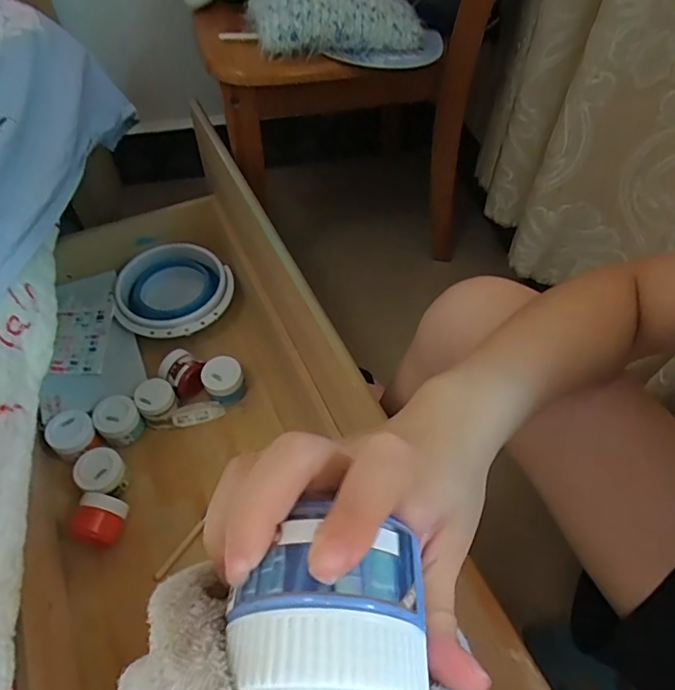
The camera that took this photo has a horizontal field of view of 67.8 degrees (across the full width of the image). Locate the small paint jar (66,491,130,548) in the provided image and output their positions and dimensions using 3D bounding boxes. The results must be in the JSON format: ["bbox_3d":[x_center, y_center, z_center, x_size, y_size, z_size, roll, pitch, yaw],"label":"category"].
[{"bbox_3d":[-0.322,0.233,0.672,0.073,0.063,0.058,9,54,6],"label":"small paint jar"}]

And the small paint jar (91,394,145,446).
[{"bbox_3d":[-0.329,0.114,0.752,0.057,0.051,0.060,0,53,-1],"label":"small paint jar"}]

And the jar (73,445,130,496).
[{"bbox_3d":[-0.329,0.181,0.706,0.062,0.058,0.058,0,53,-1],"label":"jar"}]

